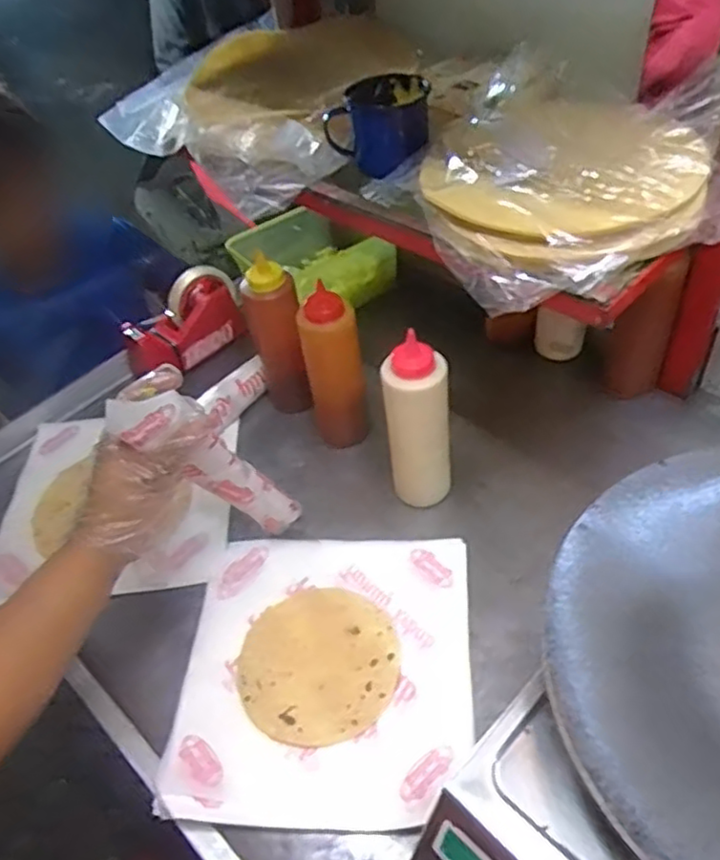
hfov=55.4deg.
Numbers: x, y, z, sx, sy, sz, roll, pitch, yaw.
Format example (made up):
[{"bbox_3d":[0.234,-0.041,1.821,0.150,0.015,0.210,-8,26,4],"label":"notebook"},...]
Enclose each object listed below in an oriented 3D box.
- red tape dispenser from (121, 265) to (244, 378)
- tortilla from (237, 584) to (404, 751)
[{"bbox_3d":[-0.233,-0.141,0.913,0.055,0.091,0.165,35,61,30],"label":"red tape dispenser"},{"bbox_3d":[-0.038,0.206,0.616,0.140,0.010,0.143,-32,53,-20],"label":"tortilla"}]

